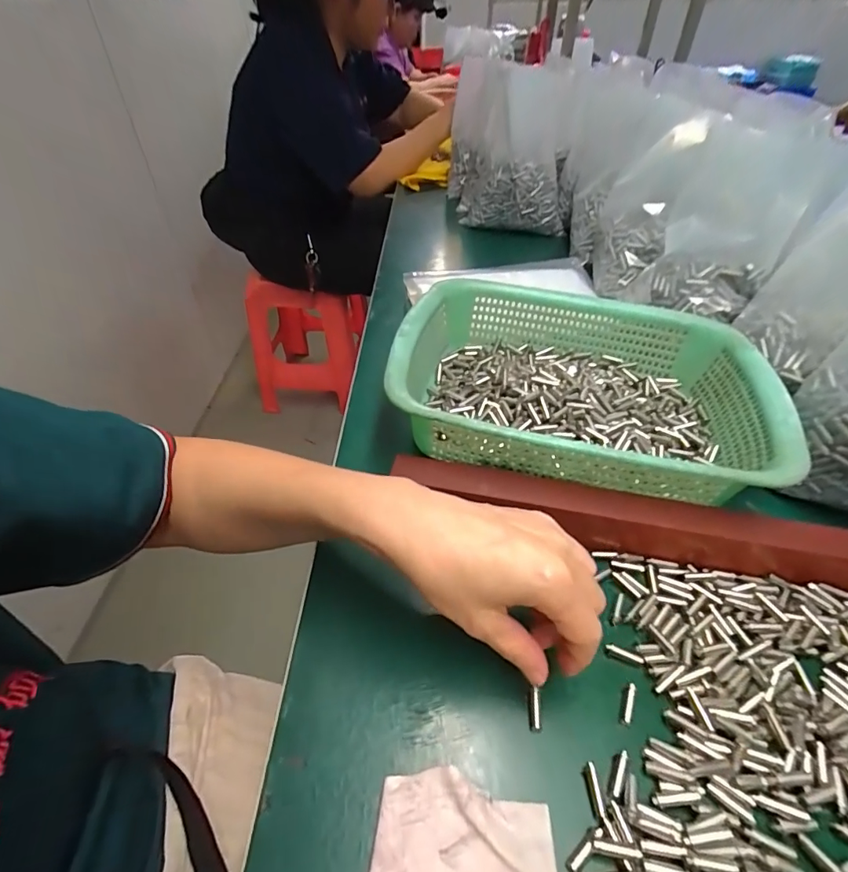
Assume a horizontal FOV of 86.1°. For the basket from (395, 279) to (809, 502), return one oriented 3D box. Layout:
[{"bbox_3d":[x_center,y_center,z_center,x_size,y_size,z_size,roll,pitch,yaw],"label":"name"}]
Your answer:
[{"bbox_3d":[0.126,-0.047,0.395,0.289,0.068,0.225,10,44,10],"label":"basket"}]

